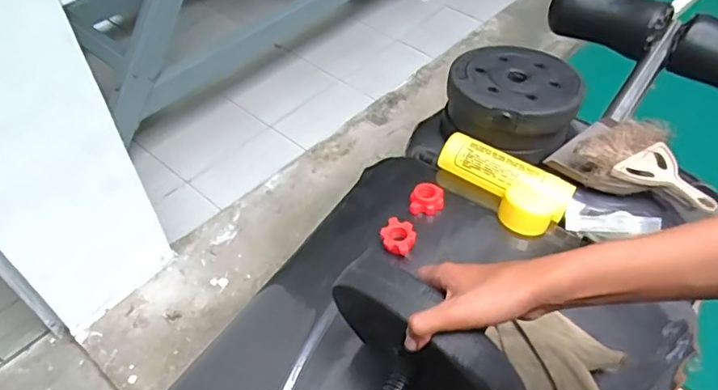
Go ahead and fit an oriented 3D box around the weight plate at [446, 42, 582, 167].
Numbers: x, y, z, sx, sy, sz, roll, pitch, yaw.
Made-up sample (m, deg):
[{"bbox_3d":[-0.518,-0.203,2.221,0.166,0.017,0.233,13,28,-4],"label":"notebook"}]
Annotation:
[{"bbox_3d":[0.230,-0.153,0.830,0.180,0.084,0.179,1,49,-1],"label":"weight plate"}]

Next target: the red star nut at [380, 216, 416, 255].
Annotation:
[{"bbox_3d":[0.048,0.049,0.671,0.043,0.017,0.039,30,54,22],"label":"red star nut"}]

